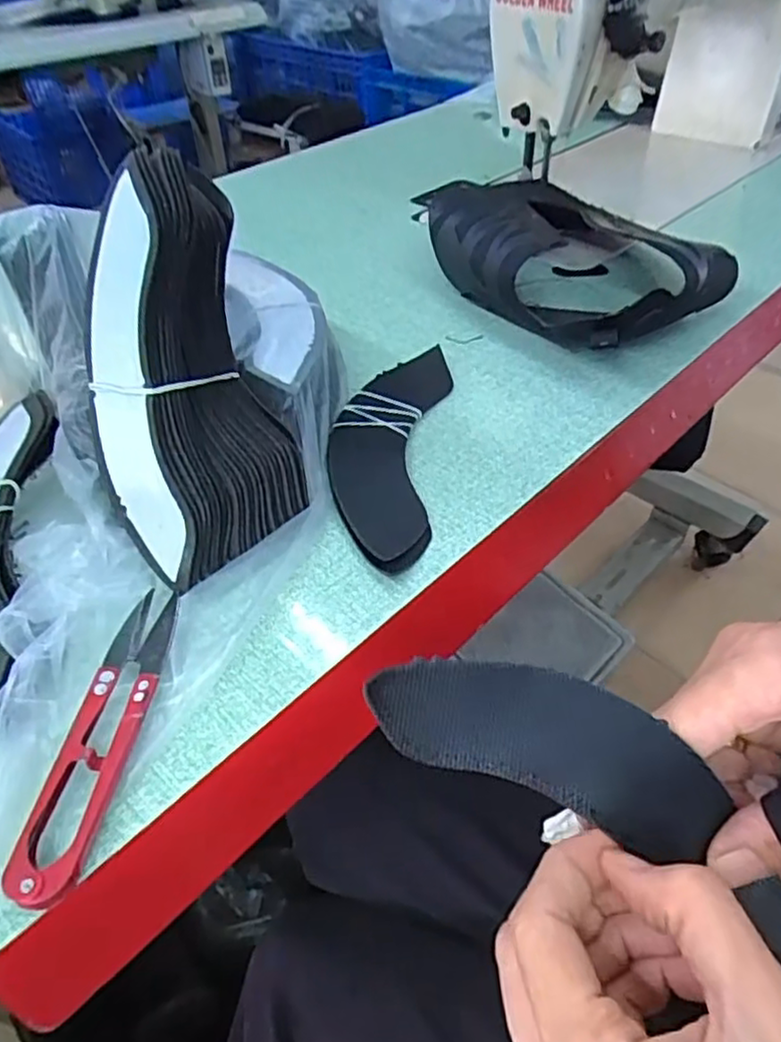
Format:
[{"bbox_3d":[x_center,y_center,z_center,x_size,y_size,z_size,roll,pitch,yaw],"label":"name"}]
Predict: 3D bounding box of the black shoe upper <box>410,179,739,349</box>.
[{"bbox_3d":[0.119,-0.191,0.474,0.149,0.048,0.202,-27,50,-23],"label":"black shoe upper"}]

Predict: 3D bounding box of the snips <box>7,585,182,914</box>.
[{"bbox_3d":[-0.102,0.074,0.243,0.021,0.011,0.116,3,45,5],"label":"snips"}]

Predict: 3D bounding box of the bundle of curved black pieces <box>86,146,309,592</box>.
[{"bbox_3d":[-0.088,-0.069,0.296,0.081,0.184,0.069,-9,3,-7],"label":"bundle of curved black pieces"}]

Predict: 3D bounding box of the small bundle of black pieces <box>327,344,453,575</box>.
[{"bbox_3d":[-0.002,-0.042,0.358,0.056,0.011,0.174,5,45,7],"label":"small bundle of black pieces"}]

